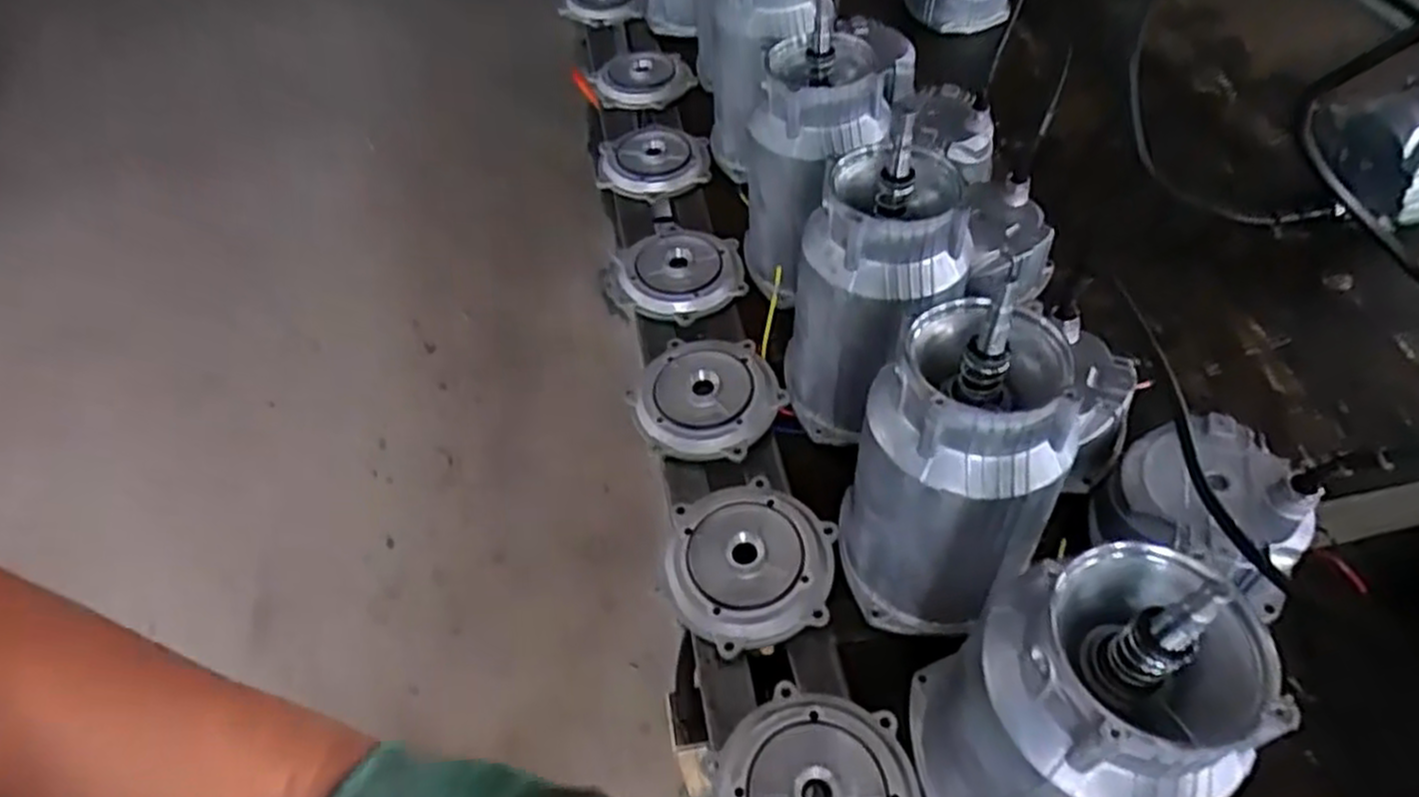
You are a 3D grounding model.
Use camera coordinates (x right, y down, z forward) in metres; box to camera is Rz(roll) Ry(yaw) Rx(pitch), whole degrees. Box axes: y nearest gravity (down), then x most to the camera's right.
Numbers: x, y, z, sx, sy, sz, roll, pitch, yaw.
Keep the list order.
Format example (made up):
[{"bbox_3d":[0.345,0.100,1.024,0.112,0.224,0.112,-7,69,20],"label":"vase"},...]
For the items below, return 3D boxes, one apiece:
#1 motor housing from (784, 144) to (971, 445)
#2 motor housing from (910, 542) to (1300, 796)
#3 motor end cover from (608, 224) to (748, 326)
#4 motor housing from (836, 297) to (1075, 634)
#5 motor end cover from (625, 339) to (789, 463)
[{"bbox_3d":[0.117,-0.074,0.588,0.100,0.213,0.101,-2,51,3],"label":"motor housing"},{"bbox_3d":[0.181,0.168,0.399,0.110,0.222,0.102,-2,52,2],"label":"motor housing"},{"bbox_3d":[-0.032,-0.127,0.778,0.127,0.020,0.117,-27,56,-19],"label":"motor end cover"},{"bbox_3d":[0.149,0.050,0.492,0.113,0.205,0.118,7,53,9],"label":"motor housing"},{"bbox_3d":[-0.002,-0.004,0.673,0.120,0.024,0.125,27,57,20],"label":"motor end cover"}]

